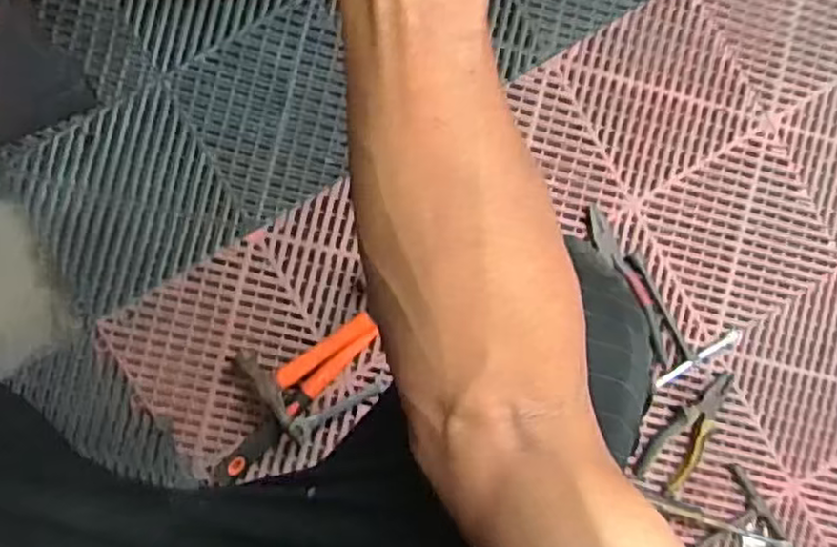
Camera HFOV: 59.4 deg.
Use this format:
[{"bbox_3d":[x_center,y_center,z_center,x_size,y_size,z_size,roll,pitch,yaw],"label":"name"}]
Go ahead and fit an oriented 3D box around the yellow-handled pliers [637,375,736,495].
[{"bbox_3d":[0.323,0.186,0.869,0.058,0.009,0.157,32,86,-4],"label":"yellow-handled pliers"}]

